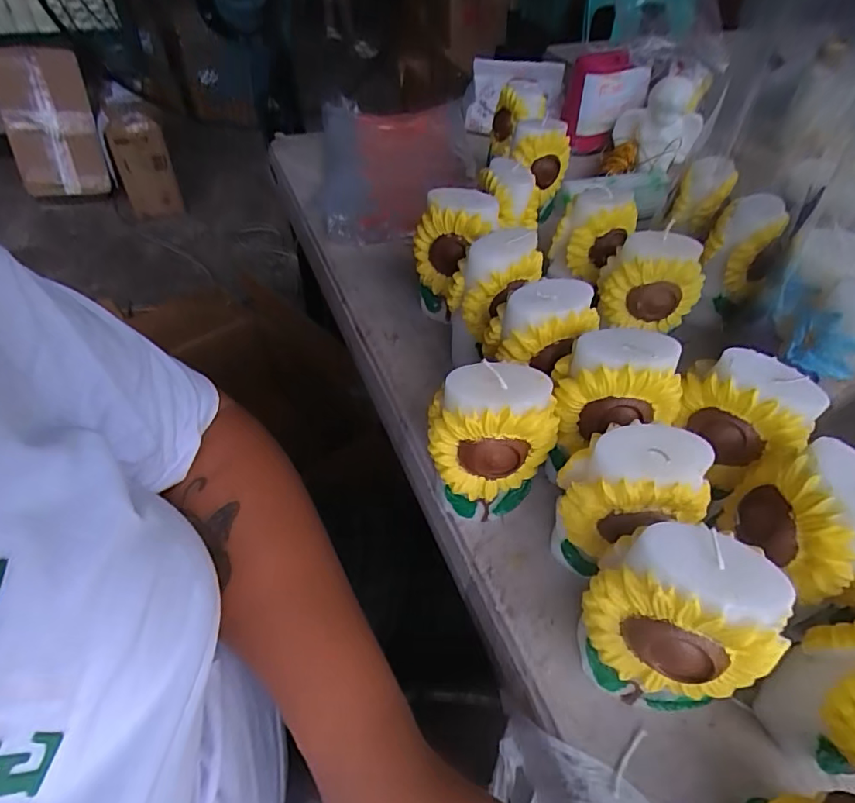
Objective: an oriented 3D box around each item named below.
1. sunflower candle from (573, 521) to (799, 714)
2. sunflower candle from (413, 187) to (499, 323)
[{"bbox_3d":[0.101,0.096,0.227,0.069,0.103,0.048,12,48,8],"label":"sunflower candle"},{"bbox_3d":[0.021,-0.108,0.408,0.062,0.101,0.049,34,54,25],"label":"sunflower candle"}]

